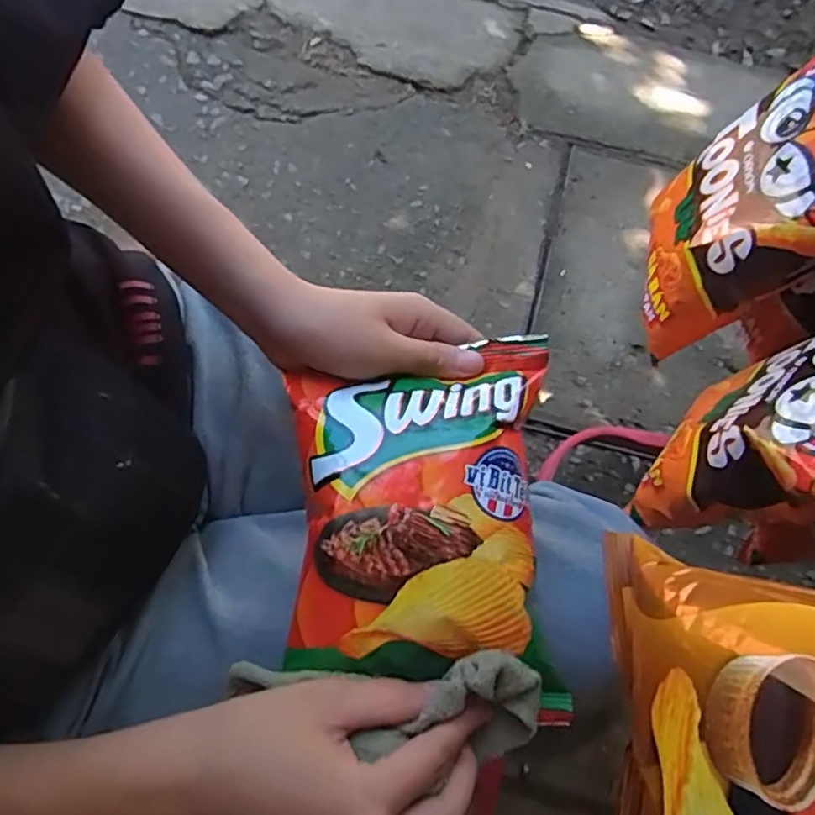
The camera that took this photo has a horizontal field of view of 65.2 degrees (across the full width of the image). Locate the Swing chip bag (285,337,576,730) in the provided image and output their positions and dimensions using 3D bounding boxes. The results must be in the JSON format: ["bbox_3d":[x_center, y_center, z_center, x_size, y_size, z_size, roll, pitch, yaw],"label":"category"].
[{"bbox_3d":[0.008,0.049,0.307,0.127,0.029,0.173,0,73,-2],"label":"Swing chip bag"}]

